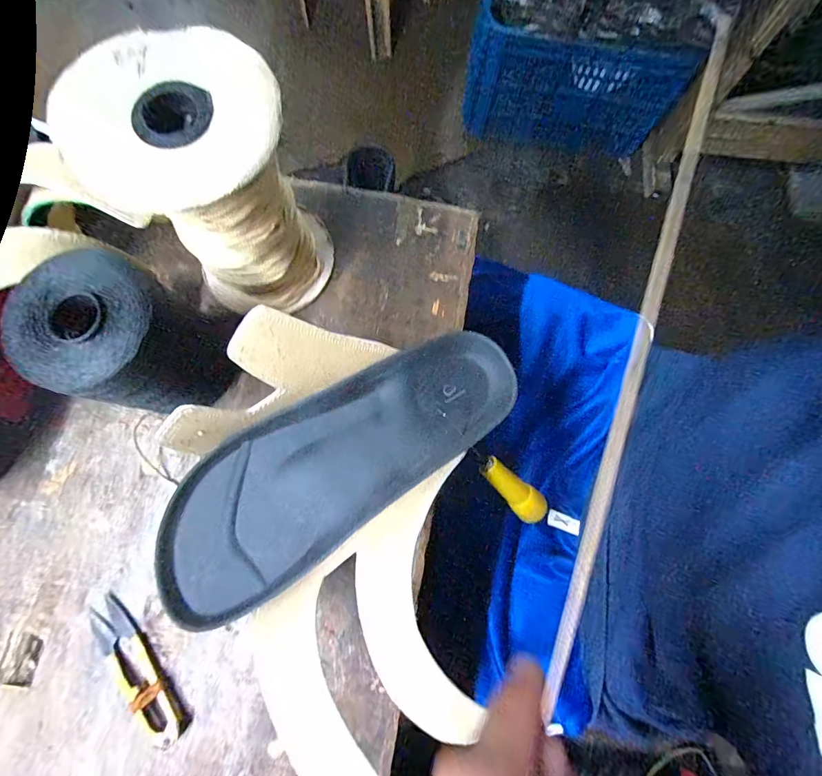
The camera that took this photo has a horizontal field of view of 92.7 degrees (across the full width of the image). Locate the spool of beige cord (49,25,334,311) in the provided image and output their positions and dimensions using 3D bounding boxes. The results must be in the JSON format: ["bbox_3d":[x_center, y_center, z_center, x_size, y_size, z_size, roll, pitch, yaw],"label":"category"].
[{"bbox_3d":[-0.110,-0.118,0.253,0.090,0.141,0.090,0,78,-1],"label":"spool of beige cord"}]

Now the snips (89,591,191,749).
[{"bbox_3d":[-0.183,0.187,0.260,0.027,0.010,0.101,-40,82,-9],"label":"snips"}]

